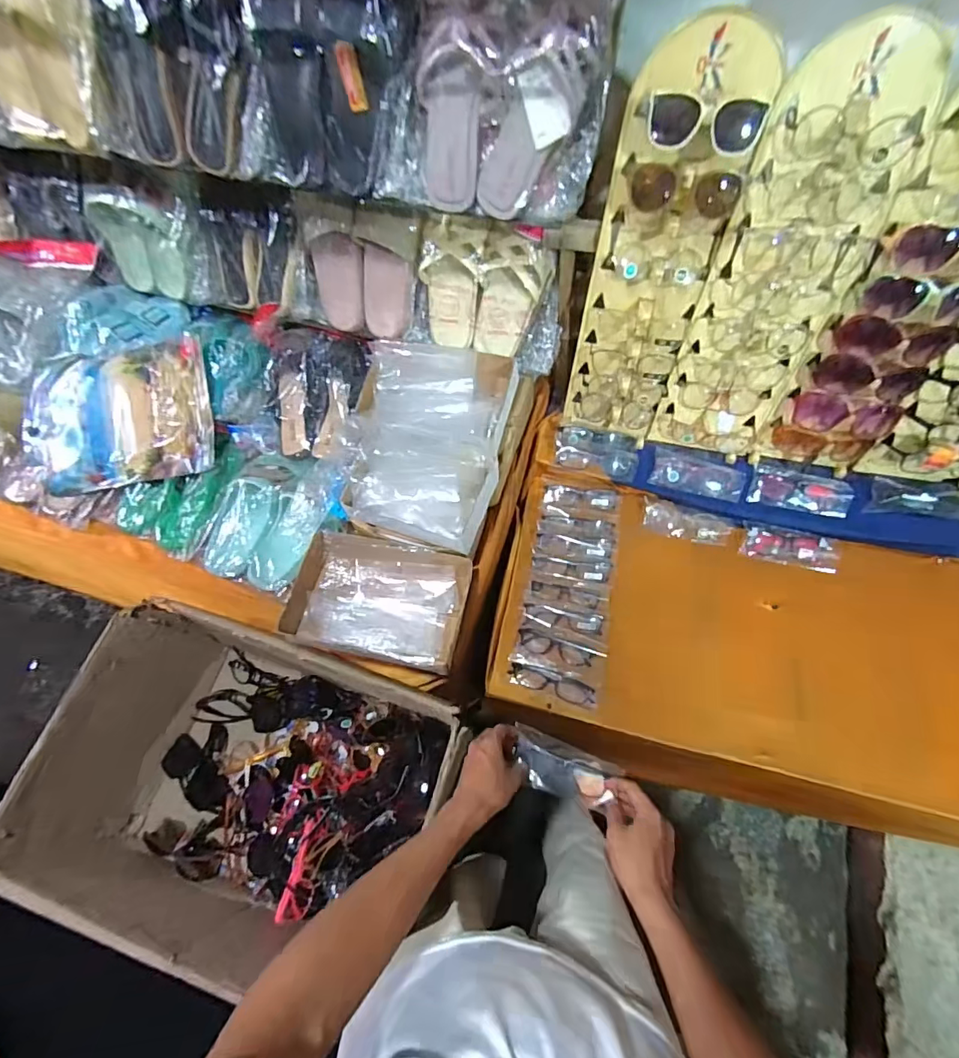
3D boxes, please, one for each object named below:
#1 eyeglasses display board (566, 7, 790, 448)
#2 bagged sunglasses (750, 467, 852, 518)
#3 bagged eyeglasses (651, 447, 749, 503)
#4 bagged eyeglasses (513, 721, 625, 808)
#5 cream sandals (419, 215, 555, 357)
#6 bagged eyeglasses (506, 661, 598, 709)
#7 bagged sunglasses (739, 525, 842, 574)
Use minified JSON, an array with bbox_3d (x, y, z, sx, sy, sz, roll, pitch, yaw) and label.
[{"bbox_3d":[0.238,-0.338,0.669,0.152,0.502,0.052,11,49,6],"label":"eyeglasses display board"},{"bbox_3d":[0.544,-0.063,0.813,0.155,0.022,0.061,13,95,11],"label":"bagged sunglasses"},{"bbox_3d":[0.381,-0.095,0.839,0.150,0.018,0.065,16,99,12],"label":"bagged eyeglasses"},{"bbox_3d":[0.106,0.313,0.624,0.133,0.027,0.063,21,67,11],"label":"bagged eyeglasses"},{"bbox_3d":[0.003,-0.368,0.760,0.199,0.200,0.070,18,51,8],"label":"cream sandals"},{"bbox_3d":[0.116,0.244,0.757,0.138,0.025,0.036,16,66,8],"label":"bagged eyeglasses"},{"bbox_3d":[0.529,0.032,0.818,0.150,0.028,0.060,13,96,10],"label":"bagged sunglasses"}]

